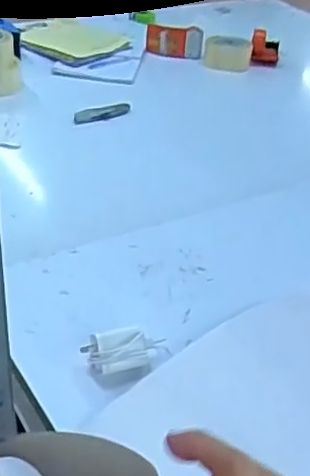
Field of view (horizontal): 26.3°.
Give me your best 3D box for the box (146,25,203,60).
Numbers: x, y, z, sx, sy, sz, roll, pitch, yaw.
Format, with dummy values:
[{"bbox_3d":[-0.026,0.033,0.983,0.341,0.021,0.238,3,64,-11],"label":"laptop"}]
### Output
[{"bbox_3d":[0.052,-0.536,1.810,0.152,0.067,0.075,2,35,-4],"label":"box"}]

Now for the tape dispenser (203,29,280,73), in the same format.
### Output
[{"bbox_3d":[0.247,-0.519,1.833,0.248,0.085,0.101,-12,39,-24],"label":"tape dispenser"}]

